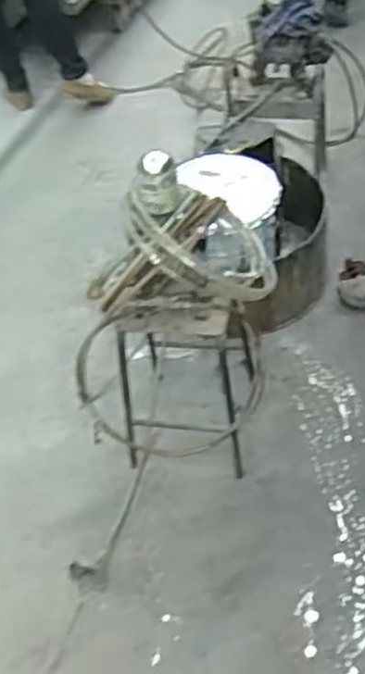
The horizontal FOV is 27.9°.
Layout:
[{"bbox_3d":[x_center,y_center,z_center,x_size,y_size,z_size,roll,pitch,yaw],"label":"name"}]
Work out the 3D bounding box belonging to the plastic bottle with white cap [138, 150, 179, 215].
[{"bbox_3d":[-0.046,-0.282,1.365,0.082,0.104,0.068,-1,46,7],"label":"plastic bottle with white cap"}]

